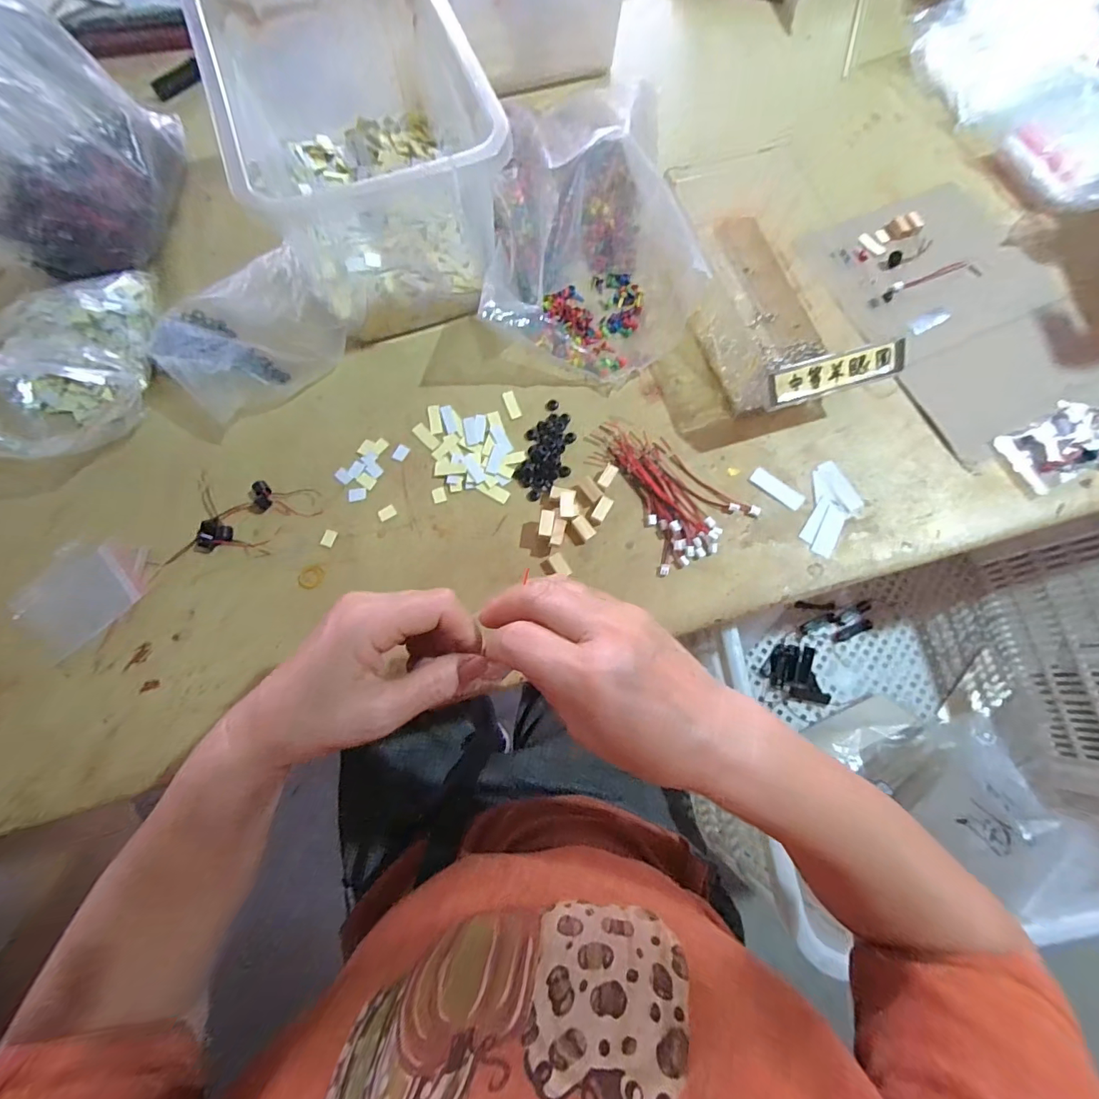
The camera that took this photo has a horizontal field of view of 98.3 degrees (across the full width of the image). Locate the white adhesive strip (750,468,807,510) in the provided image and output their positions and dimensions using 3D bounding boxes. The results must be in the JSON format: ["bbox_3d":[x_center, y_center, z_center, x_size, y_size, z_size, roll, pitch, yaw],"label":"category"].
[{"bbox_3d":[0.195,-0.053,0.406,0.047,0.004,0.018,37,76,9],"label":"white adhesive strip"}]

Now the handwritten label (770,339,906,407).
[{"bbox_3d":[0.227,-0.140,0.376,0.115,0.005,0.026,-15,107,-5],"label":"handwritten label"}]

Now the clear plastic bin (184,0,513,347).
[{"bbox_3d":[-0.159,-0.347,0.412,0.183,0.142,0.286,-22,75,-7],"label":"clear plastic bin"}]

